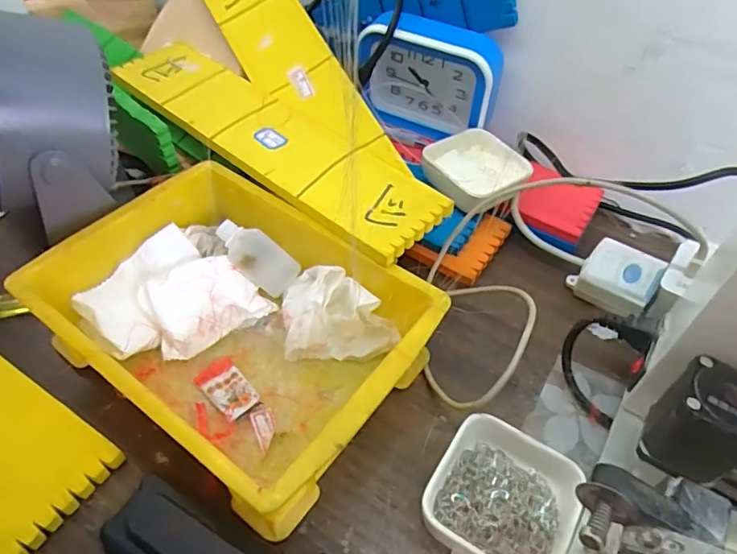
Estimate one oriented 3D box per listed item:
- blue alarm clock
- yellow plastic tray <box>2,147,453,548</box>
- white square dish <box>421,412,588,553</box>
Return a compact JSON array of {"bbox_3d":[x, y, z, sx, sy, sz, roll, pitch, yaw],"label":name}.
[{"bbox_3d":[0.059,-0.192,0.525,0.137,0.103,0.050,21,50,14],"label":"blue alarm clock"},{"bbox_3d":[-0.093,0.033,0.377,0.243,0.074,0.172,32,53,22],"label":"yellow plastic tray"},{"bbox_3d":[0.082,0.137,0.328,0.081,0.031,0.082,26,51,17],"label":"white square dish"}]

